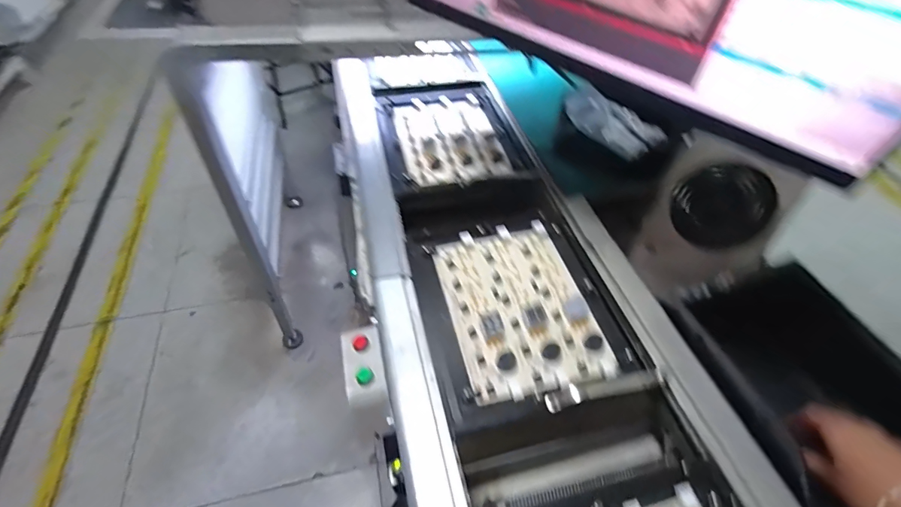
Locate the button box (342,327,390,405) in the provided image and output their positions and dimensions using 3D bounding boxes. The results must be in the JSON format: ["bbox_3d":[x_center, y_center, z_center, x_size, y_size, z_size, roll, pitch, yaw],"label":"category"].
[{"bbox_3d":[-0.093,0.117,0.444,0.040,0.026,0.078,-13,50,-8],"label":"button box"}]

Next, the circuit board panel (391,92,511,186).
[{"bbox_3d":[-0.004,-0.205,0.734,0.170,0.021,0.240,-11,49,-7],"label":"circuit board panel"}]

